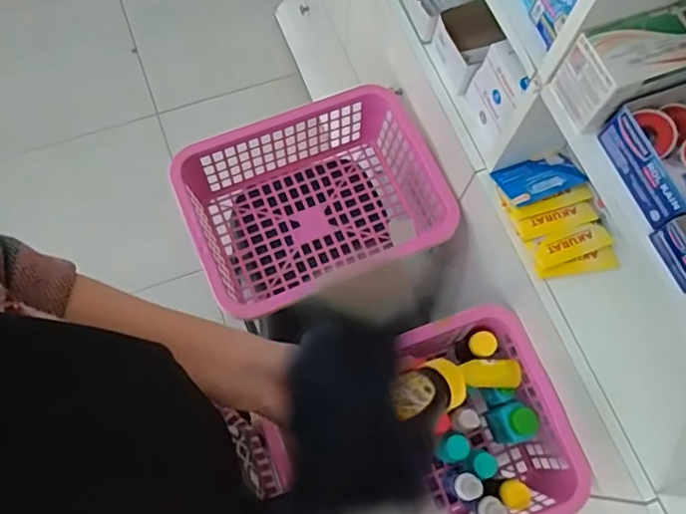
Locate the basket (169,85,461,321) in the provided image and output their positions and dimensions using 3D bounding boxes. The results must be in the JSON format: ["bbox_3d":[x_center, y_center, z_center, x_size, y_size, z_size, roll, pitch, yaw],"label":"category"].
[{"bbox_3d":[-0.050,-0.094,0.984,0.410,0.149,0.284,-20,72,-10],"label":"basket"}]

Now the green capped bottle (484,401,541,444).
[{"bbox_3d":[0.265,0.262,0.895,0.046,0.114,0.056,-17,72,-9],"label":"green capped bottle"}]

